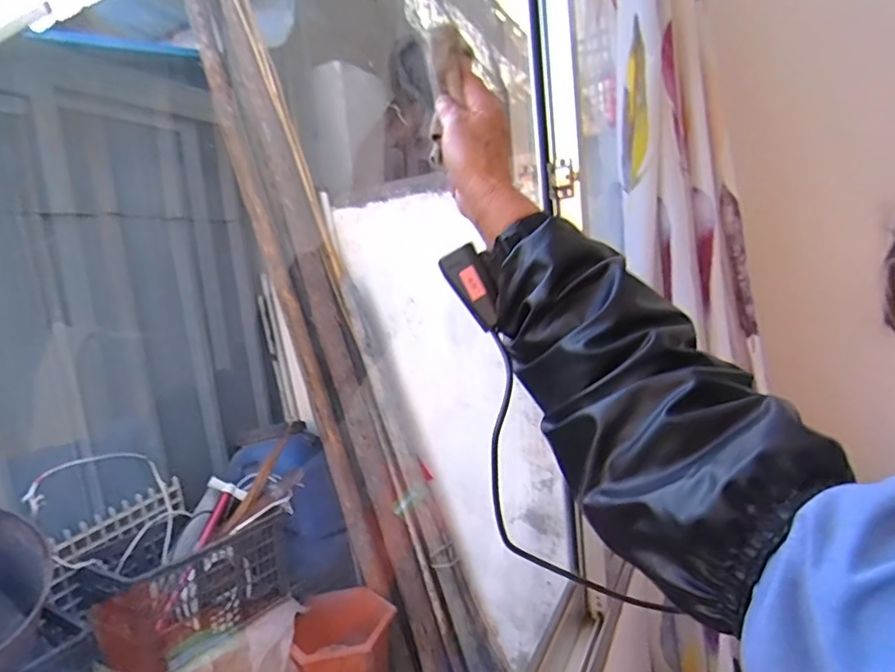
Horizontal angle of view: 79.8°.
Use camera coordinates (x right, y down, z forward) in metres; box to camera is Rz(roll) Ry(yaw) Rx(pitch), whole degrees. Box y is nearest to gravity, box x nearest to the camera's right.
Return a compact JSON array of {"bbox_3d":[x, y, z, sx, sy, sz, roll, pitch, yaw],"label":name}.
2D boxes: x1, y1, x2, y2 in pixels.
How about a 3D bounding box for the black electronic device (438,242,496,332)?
[{"bbox_3d":[0.020,-0.037,0.420,0.032,0.067,0.010,-31,-8,31],"label":"black electronic device"}]

